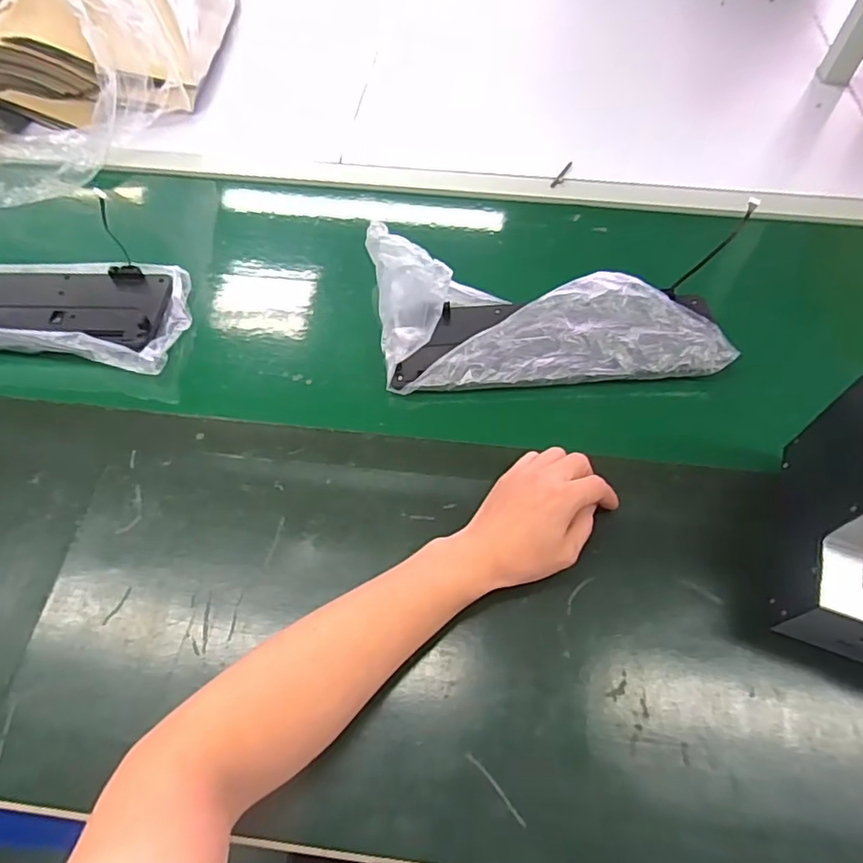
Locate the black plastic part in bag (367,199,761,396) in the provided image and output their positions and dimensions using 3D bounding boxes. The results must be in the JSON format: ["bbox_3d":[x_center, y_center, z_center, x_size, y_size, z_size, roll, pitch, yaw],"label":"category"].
[{"bbox_3d":[0.132,-0.140,0.615,0.379,0.092,0.162,-2,58,-2],"label":"black plastic part in bag"}]

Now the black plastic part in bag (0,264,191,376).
[{"bbox_3d":[-0.516,-0.138,0.643,0.459,0.034,0.163,1,58,0],"label":"black plastic part in bag"}]

